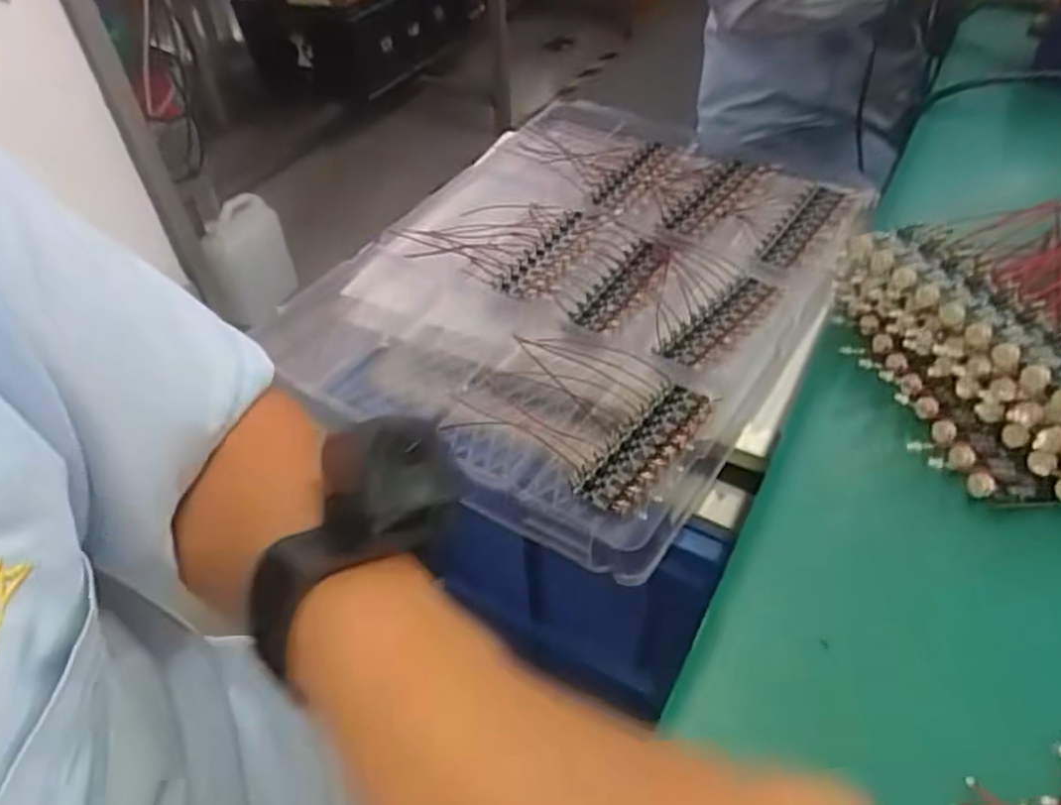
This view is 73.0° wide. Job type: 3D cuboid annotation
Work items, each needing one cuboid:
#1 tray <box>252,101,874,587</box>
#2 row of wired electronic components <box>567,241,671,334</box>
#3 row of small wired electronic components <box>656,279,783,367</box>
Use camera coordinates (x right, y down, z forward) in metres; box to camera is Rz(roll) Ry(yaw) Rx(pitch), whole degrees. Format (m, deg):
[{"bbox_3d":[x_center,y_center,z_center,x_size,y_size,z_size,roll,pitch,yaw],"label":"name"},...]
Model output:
[{"bbox_3d":[0.053,-0.126,0.691,0.423,0.040,0.538,28,55,24],"label":"tray"},{"bbox_3d":[0.090,-0.112,0.680,0.049,0.008,0.143,28,54,25],"label":"row of wired electronic components"},{"bbox_3d":[0.172,-0.074,0.642,0.050,0.010,0.148,32,56,28],"label":"row of small wired electronic components"}]

